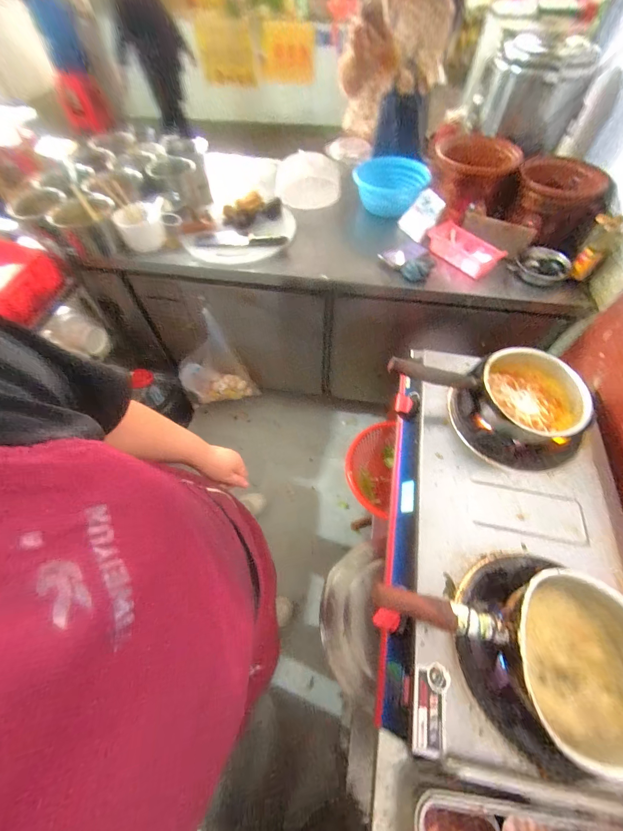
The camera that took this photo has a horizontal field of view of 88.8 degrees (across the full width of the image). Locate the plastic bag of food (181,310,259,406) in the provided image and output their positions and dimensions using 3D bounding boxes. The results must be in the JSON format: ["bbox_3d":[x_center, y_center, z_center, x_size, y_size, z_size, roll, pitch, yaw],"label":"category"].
[{"bbox_3d":[-0.430,-0.203,1.386,0.331,0.392,0.138,-3,59,0],"label":"plastic bag of food"}]

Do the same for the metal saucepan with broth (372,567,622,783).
[{"bbox_3d":[0.262,0.288,0.402,0.350,0.114,0.176,22,62,1],"label":"metal saucepan with broth"}]

